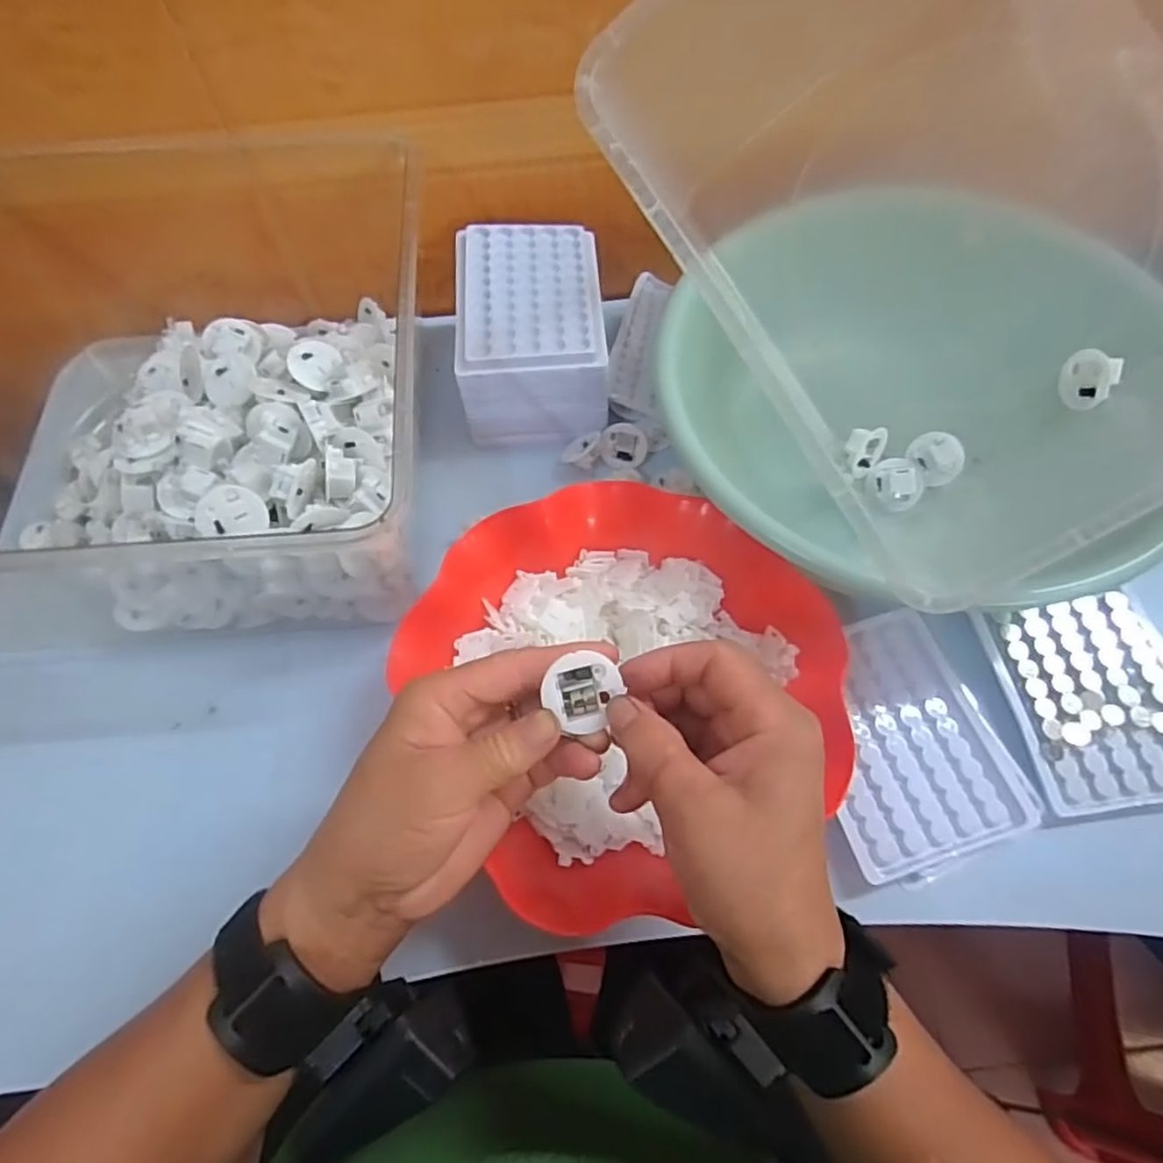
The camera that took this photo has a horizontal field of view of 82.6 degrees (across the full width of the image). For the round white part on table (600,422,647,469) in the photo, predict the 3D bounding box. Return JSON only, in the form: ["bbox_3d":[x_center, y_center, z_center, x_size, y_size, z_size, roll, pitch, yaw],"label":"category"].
[{"bbox_3d":[0.030,-0.096,0.462,0.031,0.013,0.031,2,107,7],"label":"round white part on table"}]

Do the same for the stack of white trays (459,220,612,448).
[{"bbox_3d":[-0.034,-0.172,0.464,0.097,0.069,0.139,-4,64,0],"label":"stack of white trays"}]

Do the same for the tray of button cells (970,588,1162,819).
[{"bbox_3d":[0.285,0.064,0.364,0.093,0.010,0.113,-7,64,-1],"label":"tray of button cells"}]

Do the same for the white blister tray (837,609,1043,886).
[{"bbox_3d":[0.178,0.084,0.365,0.100,0.009,0.130,-13,66,-4],"label":"white blister tray"}]

